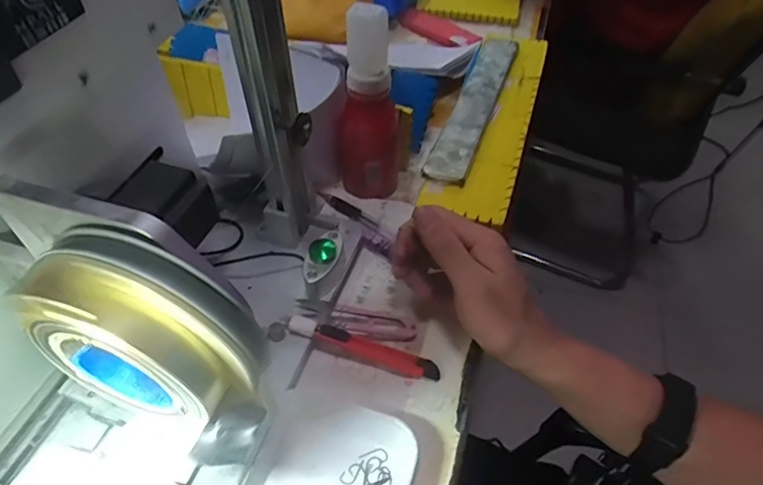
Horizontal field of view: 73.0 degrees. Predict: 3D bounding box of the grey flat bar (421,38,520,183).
[{"bbox_3d":[0.101,-0.152,0.548,0.041,0.016,0.262,17,50,13],"label":"grey flat bar"}]

